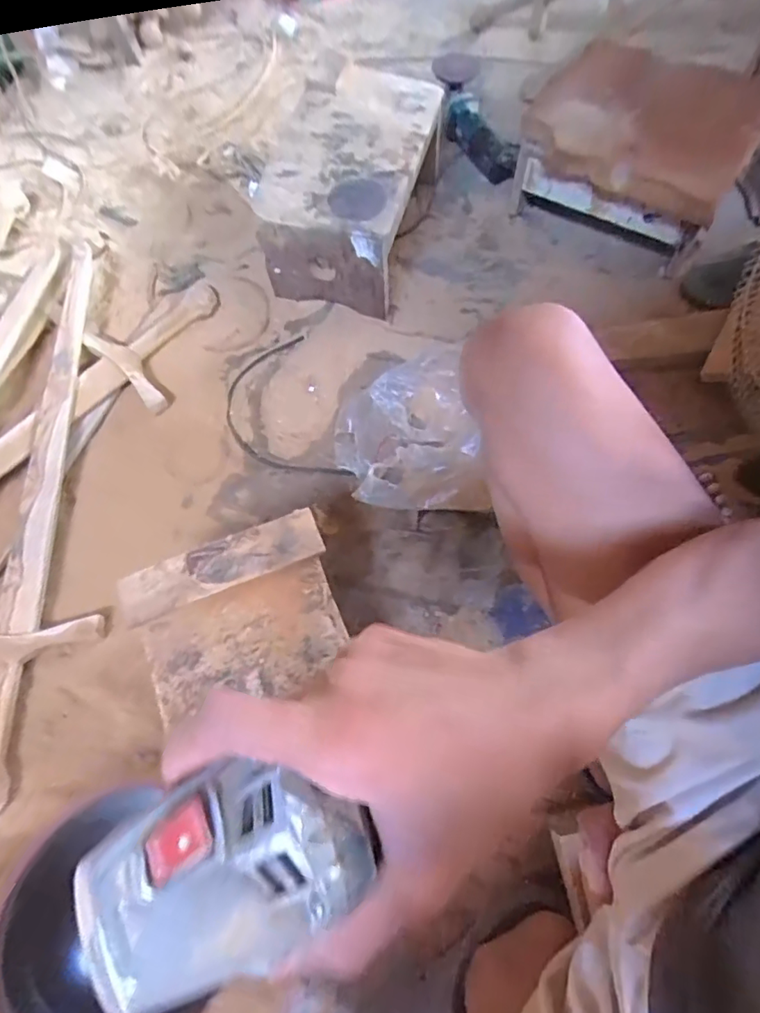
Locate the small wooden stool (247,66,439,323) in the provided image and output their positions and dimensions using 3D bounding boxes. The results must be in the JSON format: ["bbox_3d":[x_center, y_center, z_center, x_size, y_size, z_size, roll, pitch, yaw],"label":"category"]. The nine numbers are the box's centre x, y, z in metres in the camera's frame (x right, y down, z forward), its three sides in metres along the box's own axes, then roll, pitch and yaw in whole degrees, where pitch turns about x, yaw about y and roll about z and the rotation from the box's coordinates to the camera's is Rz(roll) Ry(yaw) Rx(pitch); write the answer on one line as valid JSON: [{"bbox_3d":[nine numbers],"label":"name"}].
[{"bbox_3d":[-0.047,-0.572,0.939,0.239,0.198,0.384,13,69,8],"label":"small wooden stool"}]

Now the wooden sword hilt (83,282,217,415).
[{"bbox_3d":[-0.366,-0.299,0.907,0.190,0.055,0.227,41,75,17],"label":"wooden sword hilt"}]

